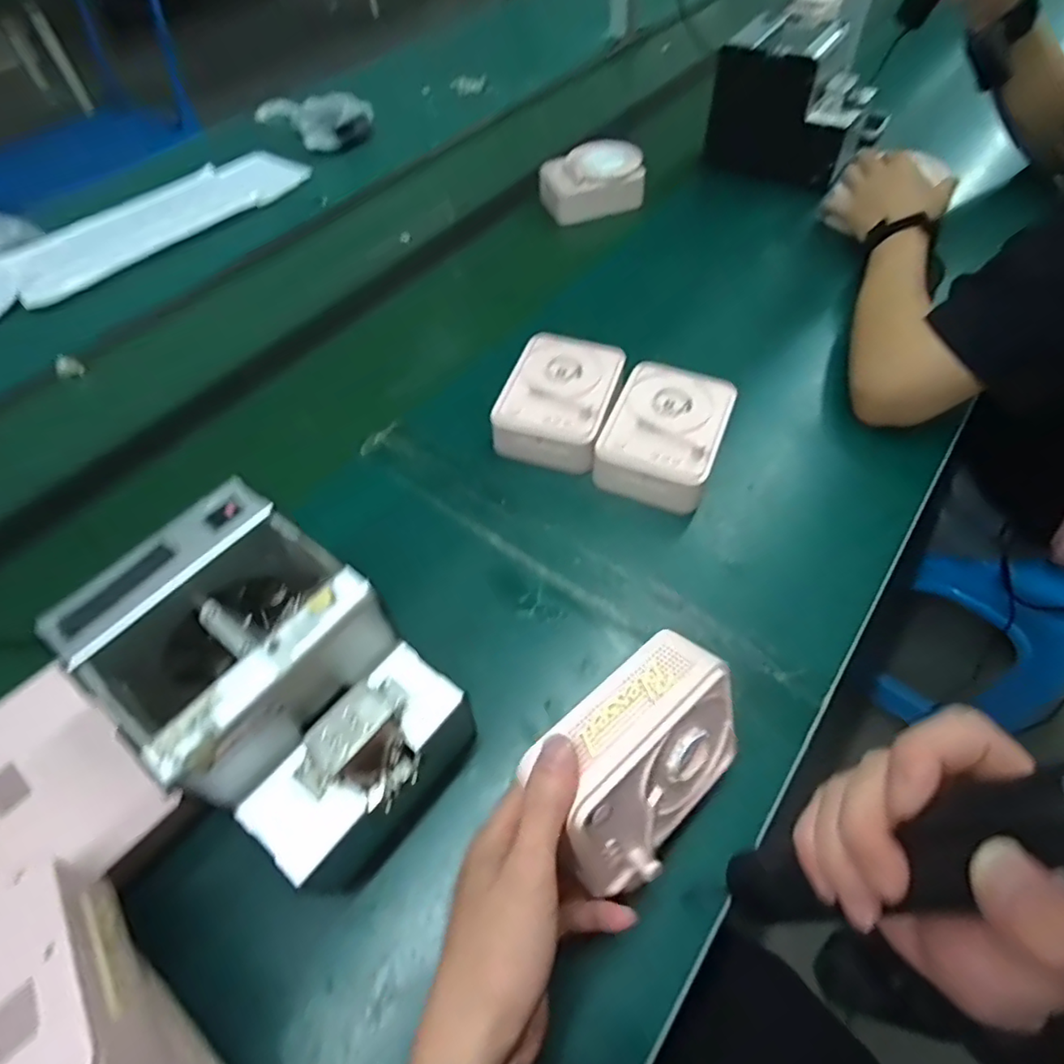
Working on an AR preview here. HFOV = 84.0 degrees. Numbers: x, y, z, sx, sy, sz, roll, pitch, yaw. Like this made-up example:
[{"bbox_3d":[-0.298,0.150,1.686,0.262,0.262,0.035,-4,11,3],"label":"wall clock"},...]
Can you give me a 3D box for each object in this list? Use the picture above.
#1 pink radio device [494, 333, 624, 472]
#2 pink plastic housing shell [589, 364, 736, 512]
[{"bbox_3d":[0.026,-0.123,0.562,0.100,0.052,0.124,14,57,12],"label":"pink radio device"},{"bbox_3d":[0.119,-0.086,0.533,0.096,0.058,0.123,18,58,16],"label":"pink plastic housing shell"}]

